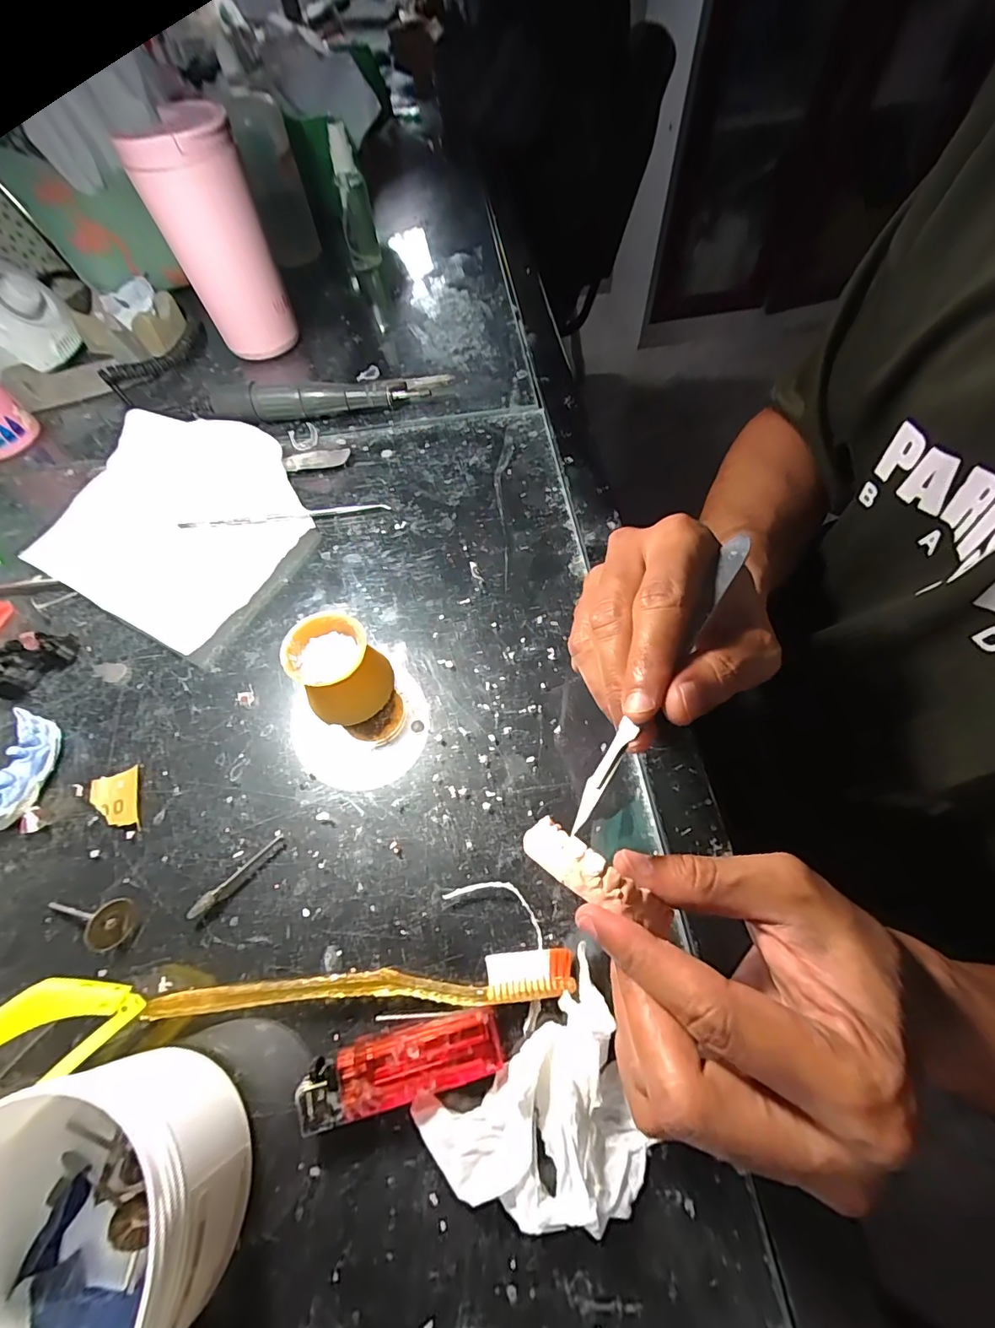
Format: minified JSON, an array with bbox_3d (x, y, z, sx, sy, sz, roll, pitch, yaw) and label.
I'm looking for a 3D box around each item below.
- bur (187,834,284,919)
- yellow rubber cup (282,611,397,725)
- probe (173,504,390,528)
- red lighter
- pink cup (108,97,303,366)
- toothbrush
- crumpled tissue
[{"bbox_3d":[-0.131,0.105,0.240,0.006,0.006,0.051,36,69,20],"label":"bur"},{"bbox_3d":[-0.089,0.004,0.269,0.045,0.045,0.046,-1,61,3],"label":"yellow rubber cup"},{"bbox_3d":[-0.159,-0.111,0.358,0.153,0.006,0.008,-7,61,0],"label":"probe"},{"bbox_3d":[-0.039,0.164,0.197,0.081,0.013,0.023,-14,62,-4],"label":"red lighter"},{"bbox_3d":[-0.239,-0.361,0.417,0.079,0.152,0.083,-25,63,-10],"label":"pink cup"},{"bbox_3d":[-0.057,0.143,0.209,0.179,0.016,0.017,-6,61,0],"label":"toothbrush"},{"bbox_3d":[0.021,0.176,0.185,0.087,0.019,0.067,-35,65,-15],"label":"crumpled tissue"}]

